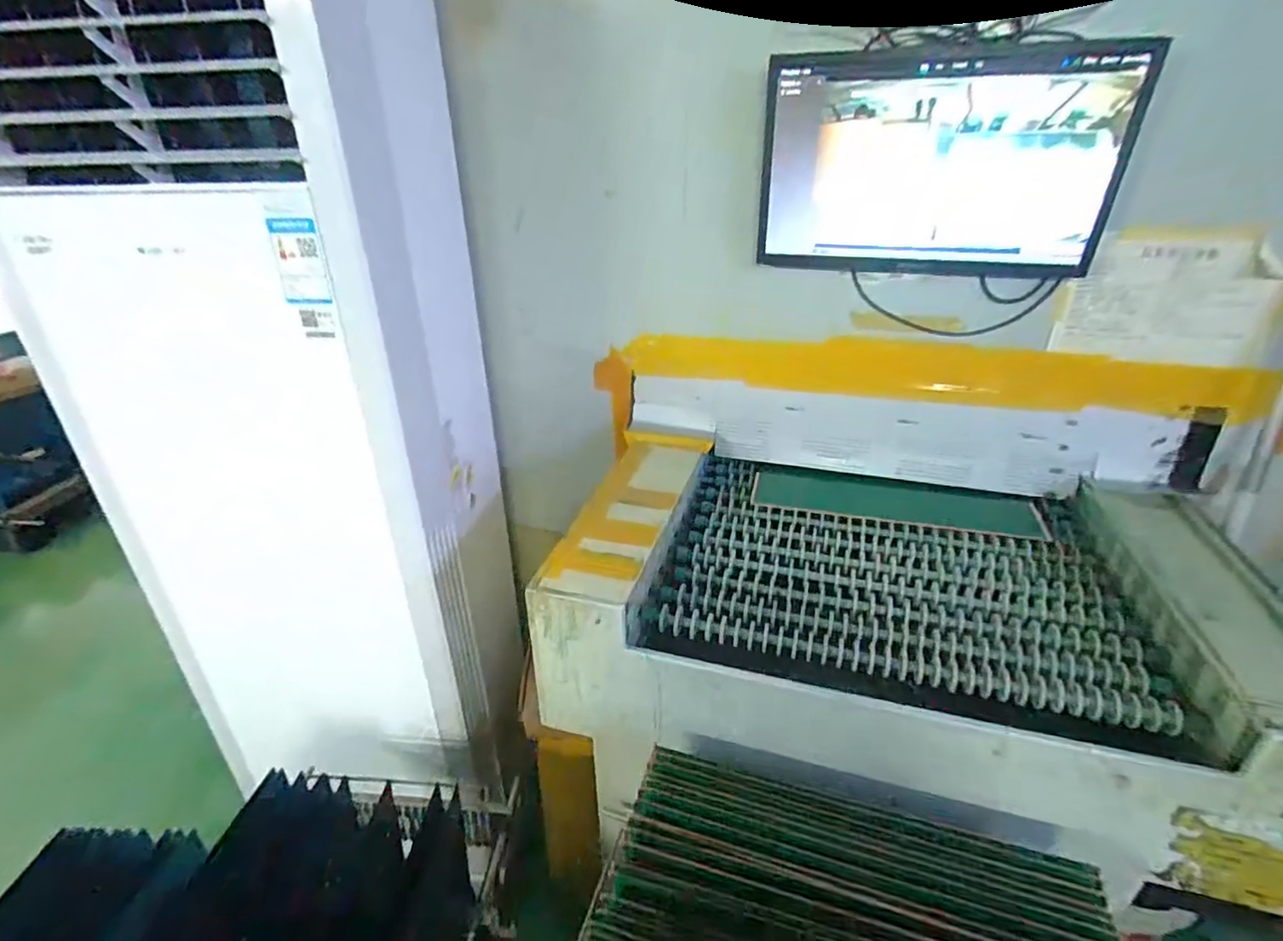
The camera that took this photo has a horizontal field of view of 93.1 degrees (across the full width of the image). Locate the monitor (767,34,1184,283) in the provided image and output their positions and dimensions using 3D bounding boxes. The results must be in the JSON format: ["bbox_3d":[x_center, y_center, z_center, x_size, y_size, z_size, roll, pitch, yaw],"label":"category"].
[{"bbox_3d":[0.476,-0.486,0.986,0.546,0.313,0.072,6,28,12],"label":"monitor"}]

